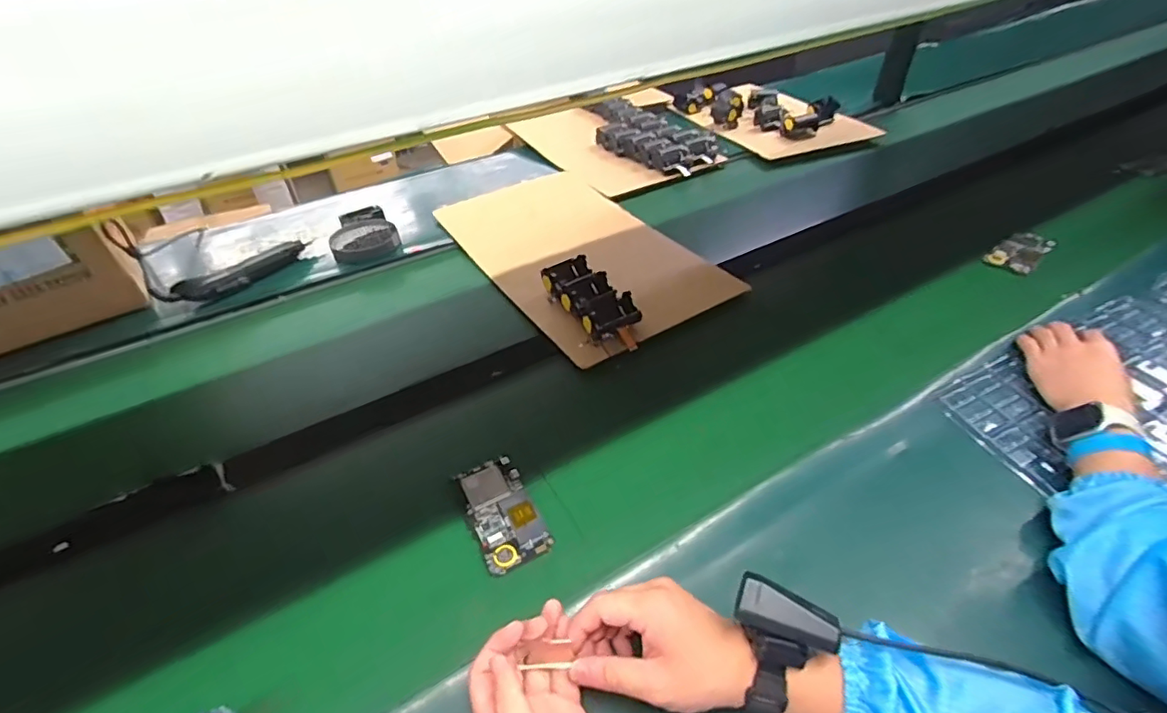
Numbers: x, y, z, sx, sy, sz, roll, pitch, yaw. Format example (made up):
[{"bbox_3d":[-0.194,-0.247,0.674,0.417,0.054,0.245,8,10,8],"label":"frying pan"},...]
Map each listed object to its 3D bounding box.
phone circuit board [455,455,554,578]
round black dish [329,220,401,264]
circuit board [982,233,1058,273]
[{"bbox_3d":[-0.083,0.155,0.564,0.064,0.011,0.124,-21,44,-19],"label":"phone circuit board"},{"bbox_3d":[-0.386,-0.211,0.980,0.110,0.026,0.122,-20,44,-18],"label":"round black dish"},{"bbox_3d":[0.689,-0.166,0.880,0.115,0.014,0.066,-36,48,-24],"label":"circuit board"}]

